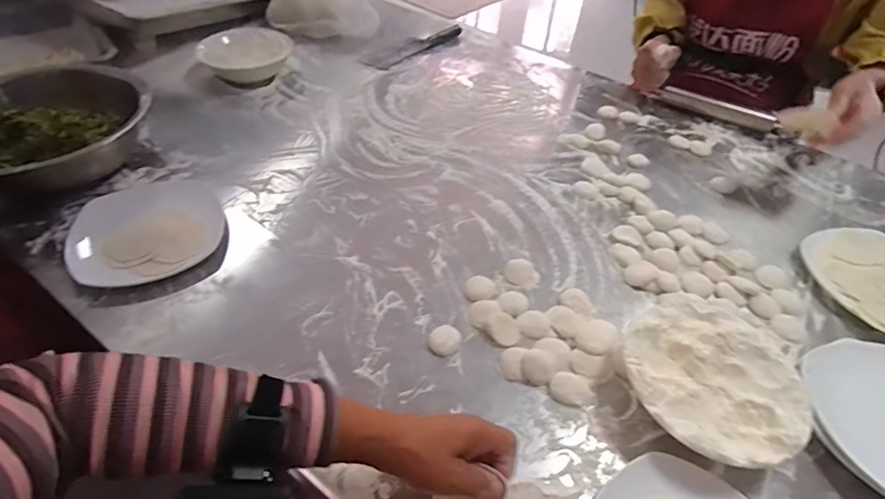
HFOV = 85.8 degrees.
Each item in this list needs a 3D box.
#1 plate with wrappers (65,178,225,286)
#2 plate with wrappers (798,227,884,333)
[{"bbox_3d":[-0.396,-0.033,0.636,0.183,0.027,0.200,2,47,-2],"label":"plate with wrappers"},{"bbox_3d":[0.587,0.042,0.631,0.149,0.028,0.186,-10,49,-13],"label":"plate with wrappers"}]

